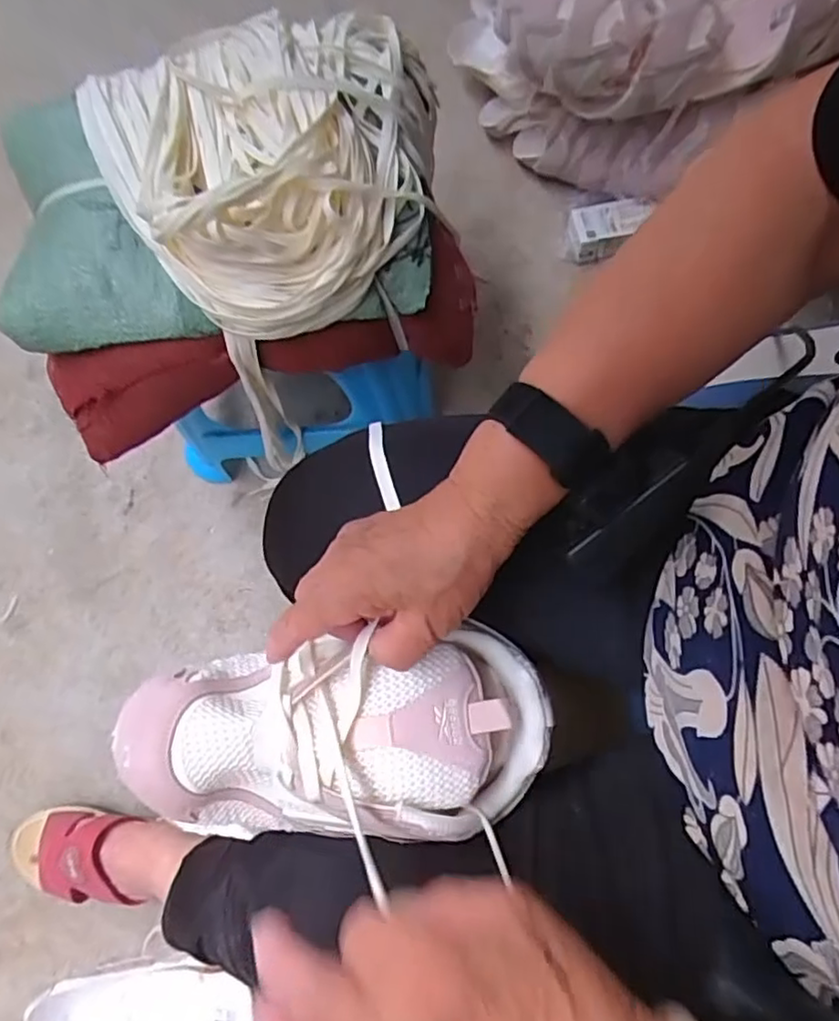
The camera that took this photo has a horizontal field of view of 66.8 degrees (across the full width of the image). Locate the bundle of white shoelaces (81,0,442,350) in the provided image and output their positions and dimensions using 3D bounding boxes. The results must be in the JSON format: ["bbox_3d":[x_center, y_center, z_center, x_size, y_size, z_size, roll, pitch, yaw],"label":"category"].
[{"bbox_3d":[-0.120,-0.280,0.504,0.265,0.079,0.279,-1,74,2],"label":"bundle of white shoelaces"}]

